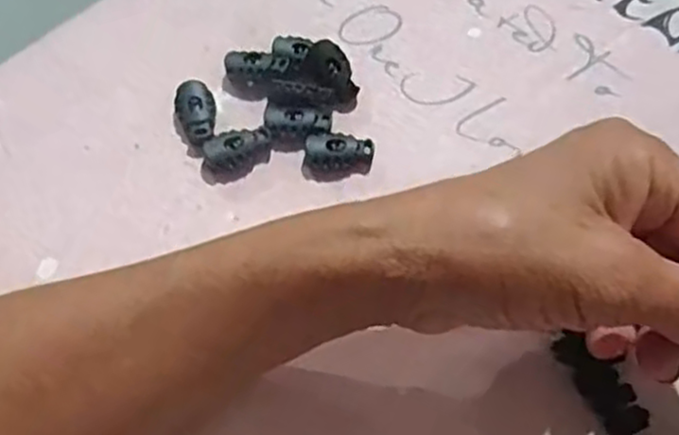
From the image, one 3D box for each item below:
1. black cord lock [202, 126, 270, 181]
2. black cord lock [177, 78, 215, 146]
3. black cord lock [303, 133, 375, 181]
[{"bbox_3d":[-0.042,-0.028,0.307,0.029,0.009,0.016,-23,67,-14],"label":"black cord lock"},{"bbox_3d":[-0.061,-0.044,0.313,0.015,0.008,0.032,-8,65,-7],"label":"black cord lock"},{"bbox_3d":[0.000,-0.027,0.308,0.029,0.009,0.017,-5,64,-6],"label":"black cord lock"}]

